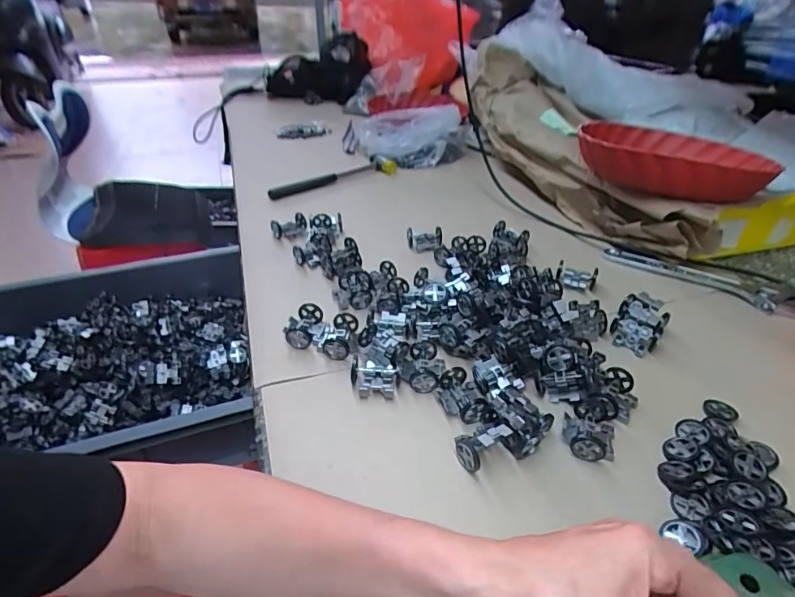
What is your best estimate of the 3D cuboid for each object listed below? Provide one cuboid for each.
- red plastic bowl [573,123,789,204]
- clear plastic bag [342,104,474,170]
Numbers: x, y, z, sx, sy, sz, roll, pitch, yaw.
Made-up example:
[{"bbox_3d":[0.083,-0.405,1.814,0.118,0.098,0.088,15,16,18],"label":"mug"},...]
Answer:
[{"bbox_3d":[0.368,-0.193,0.629,0.222,0.061,0.259,19,40,23],"label":"red plastic bowl"},{"bbox_3d":[0.009,-0.362,0.998,0.252,0.094,0.187,19,40,23],"label":"clear plastic bag"}]

